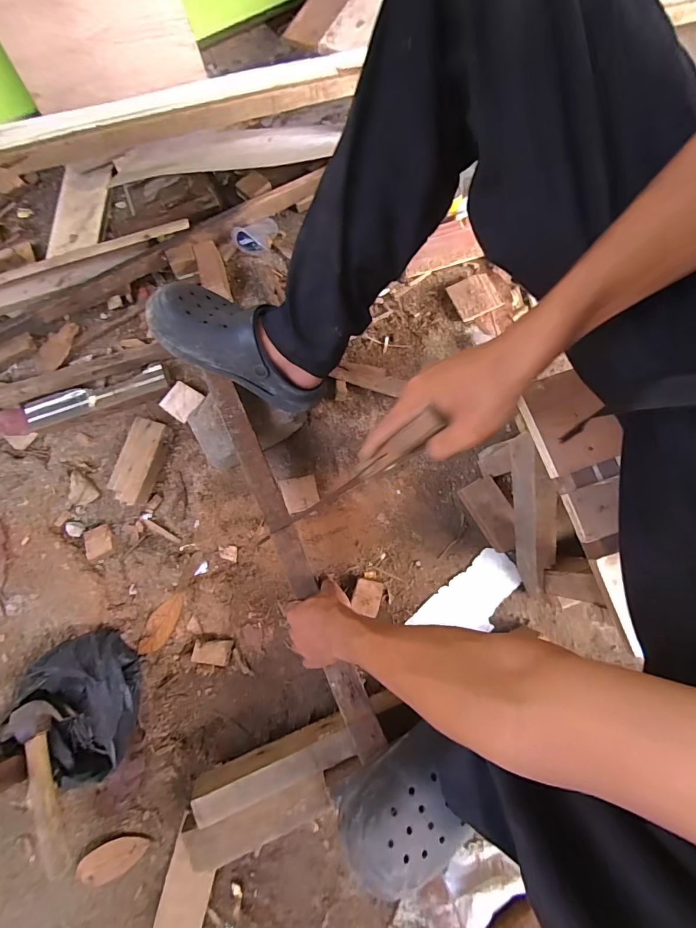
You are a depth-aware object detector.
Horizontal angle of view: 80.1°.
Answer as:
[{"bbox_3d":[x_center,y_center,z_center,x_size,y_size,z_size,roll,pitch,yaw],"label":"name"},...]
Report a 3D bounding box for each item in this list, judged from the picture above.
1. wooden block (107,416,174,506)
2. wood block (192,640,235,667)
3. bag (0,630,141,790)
[{"bbox_3d":[-0.355,-0.004,0.708,0.059,0.042,0.143,15,76,5],"label":"wooden block"},{"bbox_3d":[-0.214,0.296,0.649,0.063,0.015,0.036,1,75,2],"label":"wood block"},{"bbox_3d":[-0.393,0.351,0.602,0.179,0.067,0.186,21,77,7],"label":"bag"}]

